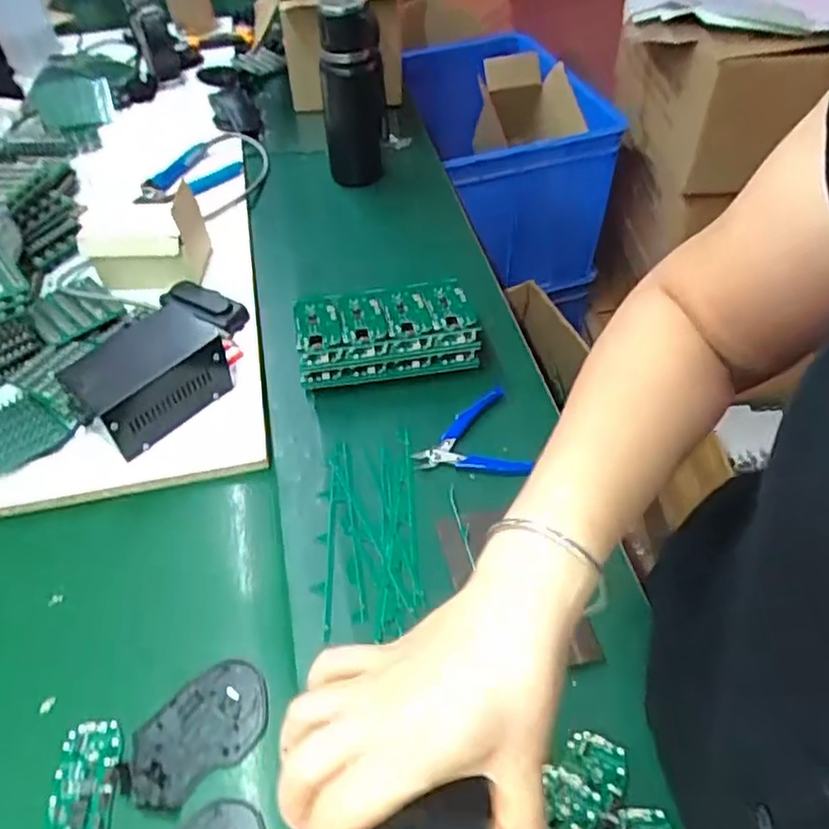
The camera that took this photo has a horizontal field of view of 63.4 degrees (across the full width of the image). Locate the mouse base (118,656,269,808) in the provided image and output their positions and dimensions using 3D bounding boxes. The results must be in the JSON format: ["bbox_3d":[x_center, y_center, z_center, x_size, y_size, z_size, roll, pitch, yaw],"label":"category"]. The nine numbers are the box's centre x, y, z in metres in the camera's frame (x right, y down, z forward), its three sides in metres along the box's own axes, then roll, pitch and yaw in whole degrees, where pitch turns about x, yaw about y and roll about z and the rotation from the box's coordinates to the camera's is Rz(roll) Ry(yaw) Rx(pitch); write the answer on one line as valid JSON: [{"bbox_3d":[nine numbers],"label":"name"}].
[{"bbox_3d":[-0.166,0.241,0.511,0.113,0.011,0.071,-30,55,-21],"label":"mouse base"}]

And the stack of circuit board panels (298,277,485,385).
[{"bbox_3d":[-0.032,-0.088,0.746,0.190,0.069,0.103,-8,50,-4],"label":"stack of circuit board panels"}]

